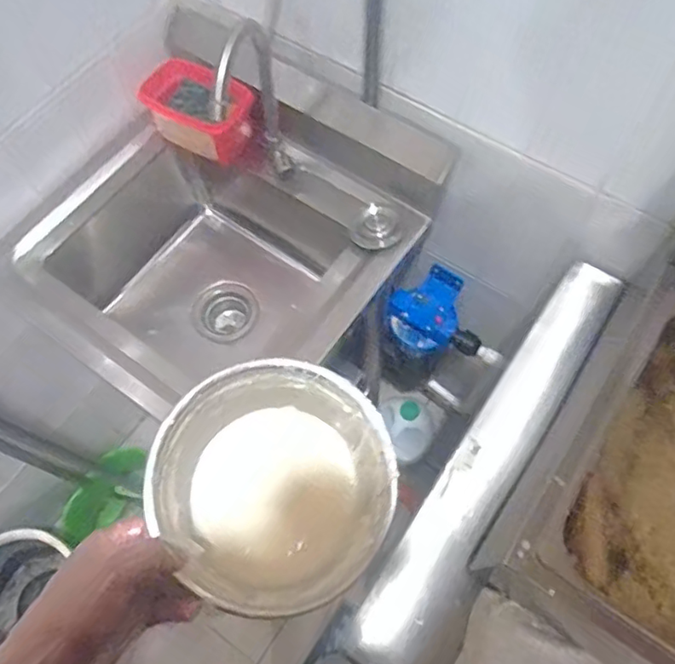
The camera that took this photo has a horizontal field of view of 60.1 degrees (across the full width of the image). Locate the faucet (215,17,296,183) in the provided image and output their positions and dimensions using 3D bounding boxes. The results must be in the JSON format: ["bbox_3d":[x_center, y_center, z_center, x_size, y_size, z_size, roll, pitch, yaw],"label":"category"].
[{"bbox_3d":[-0.097,-0.264,0.759,0.047,0.265,0.153,10,66,6],"label":"faucet"}]

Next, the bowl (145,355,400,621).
[{"bbox_3d":[-0.048,0.129,0.500,0.184,0.102,0.189,0,66,1],"label":"bowl"}]

